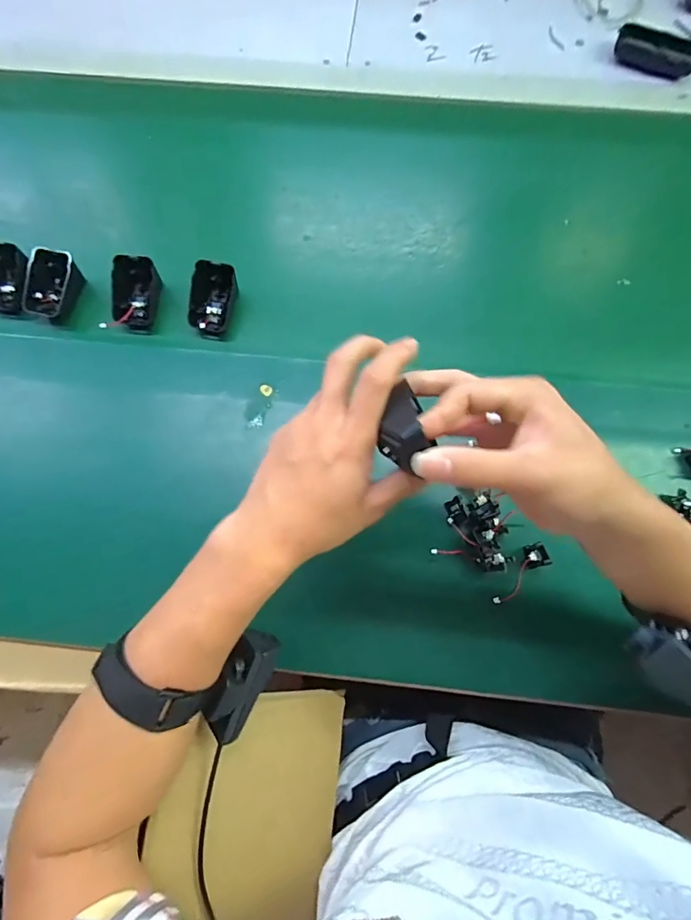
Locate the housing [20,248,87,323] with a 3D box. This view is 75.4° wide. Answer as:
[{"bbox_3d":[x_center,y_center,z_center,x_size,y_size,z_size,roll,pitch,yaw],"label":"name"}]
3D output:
[{"bbox_3d":[-0.318,-0.186,0.485,0.045,0.049,0.062,11,71,3],"label":"housing"}]

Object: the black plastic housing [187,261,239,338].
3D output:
[{"bbox_3d":[-0.142,-0.170,0.477,0.049,0.043,0.065,15,71,5],"label":"black plastic housing"}]

